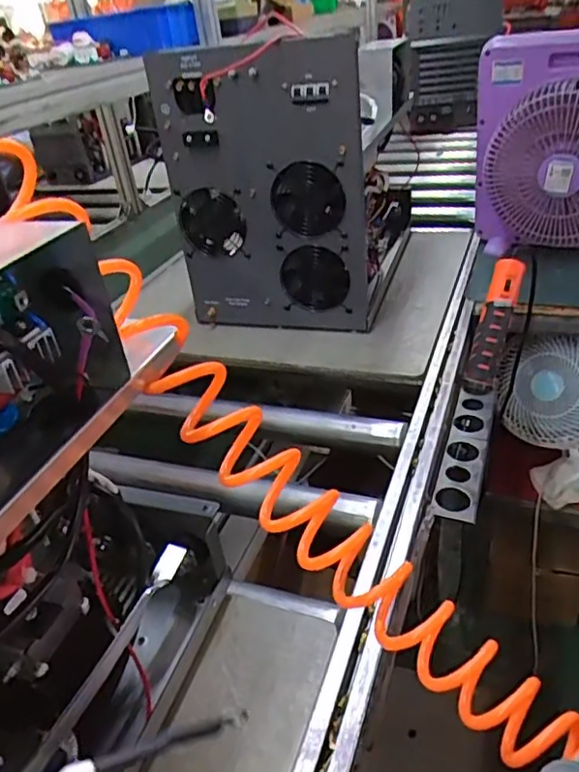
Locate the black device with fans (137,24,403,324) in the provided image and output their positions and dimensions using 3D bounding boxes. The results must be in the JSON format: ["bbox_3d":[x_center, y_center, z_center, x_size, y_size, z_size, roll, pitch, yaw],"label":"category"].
[{"bbox_3d":[0.024,-0.372,1.066,0.303,0.428,0.446,8,36,23],"label":"black device with fans"}]

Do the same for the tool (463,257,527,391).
[{"bbox_3d":[0.297,-0.088,0.879,0.050,0.194,0.045,23,17,38],"label":"tool"}]

